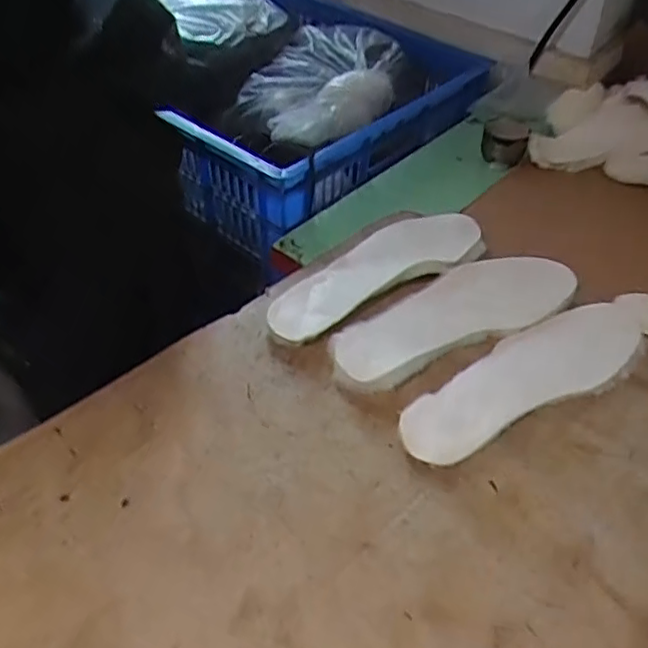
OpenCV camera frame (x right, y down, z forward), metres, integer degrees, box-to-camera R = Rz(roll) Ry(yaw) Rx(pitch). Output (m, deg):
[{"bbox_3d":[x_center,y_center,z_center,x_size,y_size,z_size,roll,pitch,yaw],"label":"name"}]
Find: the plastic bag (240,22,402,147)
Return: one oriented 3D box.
[{"bbox_3d":[-0.007,-0.383,0.999,0.243,0.074,0.286,7,46,5],"label":"plastic bag"}]

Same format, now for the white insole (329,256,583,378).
[{"bbox_3d":[0.138,-0.014,0.658,0.273,0.034,0.084,-17,49,-17],"label":"white insole"}]

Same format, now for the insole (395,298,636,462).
[{"bbox_3d":[0.193,0.045,0.612,0.288,0.019,0.078,-24,51,-23],"label":"insole"}]

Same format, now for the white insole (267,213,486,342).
[{"bbox_3d":[0.056,-0.061,0.705,0.272,0.034,0.094,-23,51,-22],"label":"white insole"}]

